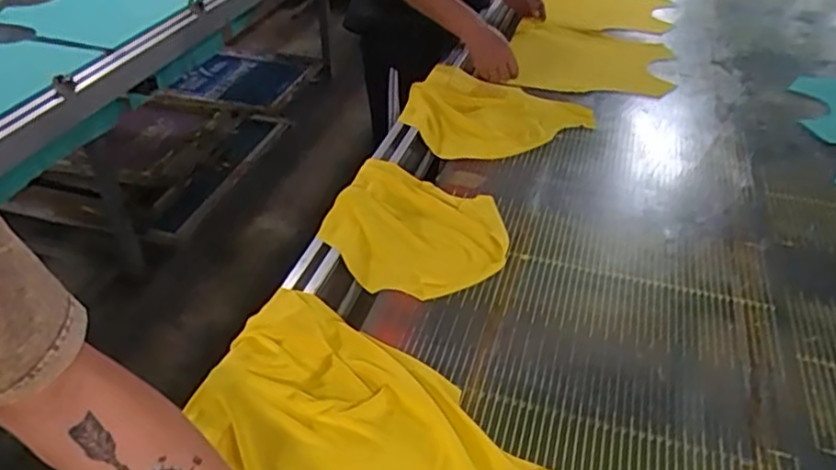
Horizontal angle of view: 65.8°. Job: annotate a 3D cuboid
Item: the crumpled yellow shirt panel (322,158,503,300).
[{"bbox_3d":[-0.005,-0.016,1.040,0.294,0.041,0.285,10,39,10],"label":"crumpled yellow shirt panel"}]

